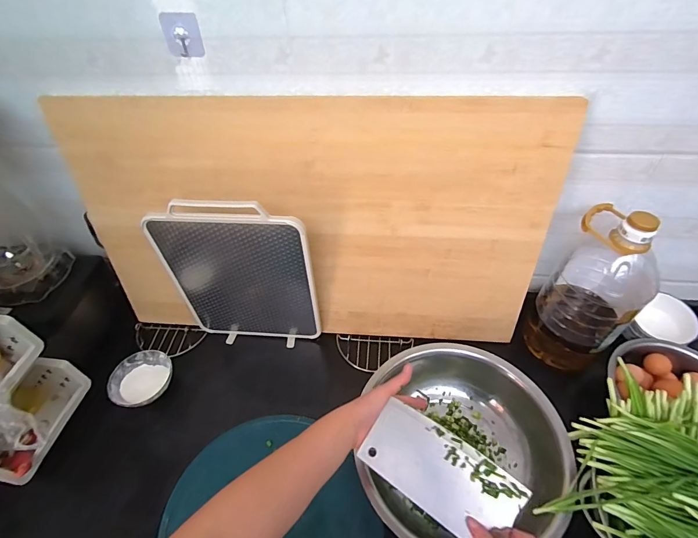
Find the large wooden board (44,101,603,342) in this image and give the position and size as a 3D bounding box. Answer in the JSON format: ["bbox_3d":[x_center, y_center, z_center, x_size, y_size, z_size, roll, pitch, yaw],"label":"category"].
[{"bbox_3d":[-0.076,-0.064,0.706,0.858,0.502,0.029,1,37,6],"label":"large wooden board"}]

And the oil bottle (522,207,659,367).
[{"bbox_3d":[0.460,0.041,0.681,0.138,0.335,0.142,-32,53,-24],"label":"oil bottle"}]

